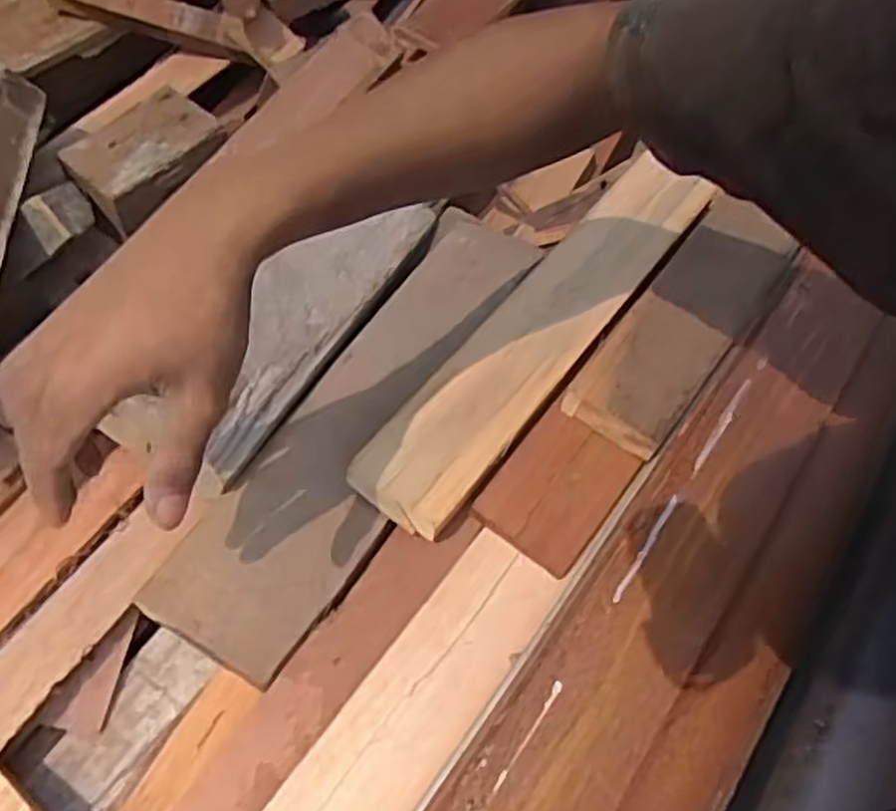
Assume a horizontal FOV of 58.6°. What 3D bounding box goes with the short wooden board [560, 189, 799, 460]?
[{"bbox_3d":[0.183,-0.068,0.603,0.076,0.027,0.244,32,61,16],"label":"short wooden board"}]

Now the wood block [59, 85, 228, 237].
[{"bbox_3d":[-0.248,-0.208,0.668,0.083,0.042,0.123,41,64,20],"label":"wood block"}]

